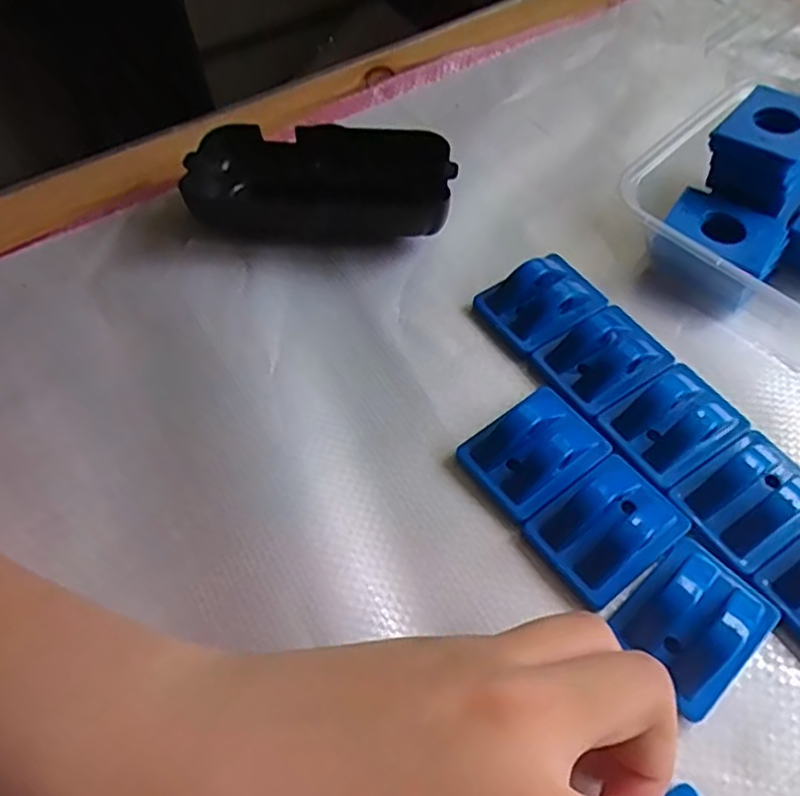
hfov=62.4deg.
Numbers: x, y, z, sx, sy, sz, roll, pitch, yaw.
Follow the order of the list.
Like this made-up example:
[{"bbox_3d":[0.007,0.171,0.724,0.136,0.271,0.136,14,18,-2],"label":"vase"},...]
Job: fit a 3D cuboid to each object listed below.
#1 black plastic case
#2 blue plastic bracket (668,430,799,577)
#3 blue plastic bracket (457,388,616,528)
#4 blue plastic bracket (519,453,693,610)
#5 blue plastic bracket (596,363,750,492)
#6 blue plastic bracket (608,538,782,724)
[{"bbox_3d":[-0.035,-0.094,0.290,0.114,0.029,0.050,7,57,7],"label":"black plastic case"},{"bbox_3d":[0.113,0.033,0.214,0.042,0.013,0.033,-30,61,-17],"label":"blue plastic bracket"},{"bbox_3d":[0.046,0.017,0.225,0.043,0.014,0.035,-31,61,-17],"label":"blue plastic bracket"},{"bbox_3d":[0.066,0.039,0.208,0.044,0.010,0.033,-34,62,-18],"label":"blue plastic bracket"},{"bbox_3d":[0.096,0.008,0.229,0.042,0.015,0.034,-28,60,-15],"label":"blue plastic bracket"},{"bbox_3d":[0.087,0.063,0.191,0.042,0.014,0.034,-37,63,-20],"label":"blue plastic bracket"}]

